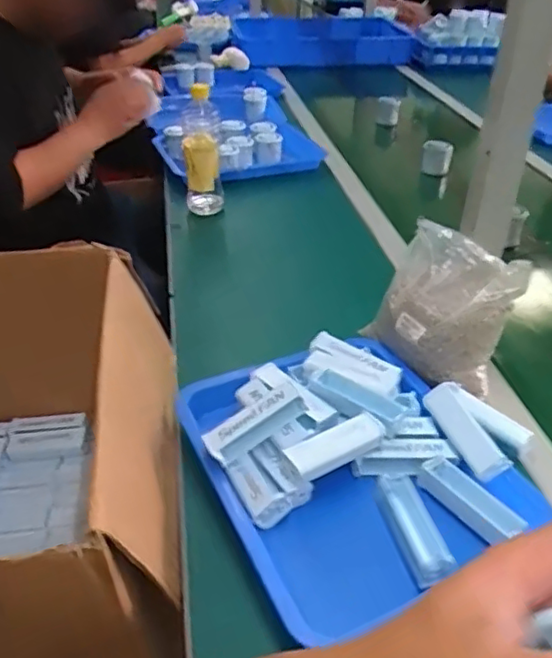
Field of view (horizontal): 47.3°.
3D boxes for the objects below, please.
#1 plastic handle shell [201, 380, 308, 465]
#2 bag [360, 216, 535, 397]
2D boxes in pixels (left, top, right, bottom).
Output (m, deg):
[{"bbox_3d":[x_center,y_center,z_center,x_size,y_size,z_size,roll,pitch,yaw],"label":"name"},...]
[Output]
[{"bbox_3d":[-0.019,0.090,0.604,0.099,0.031,0.027,-32,43,-9],"label":"plastic handle shell"},{"bbox_3d":[0.189,-0.028,0.725,0.107,0.137,0.155,-21,41,-30],"label":"bag"}]

